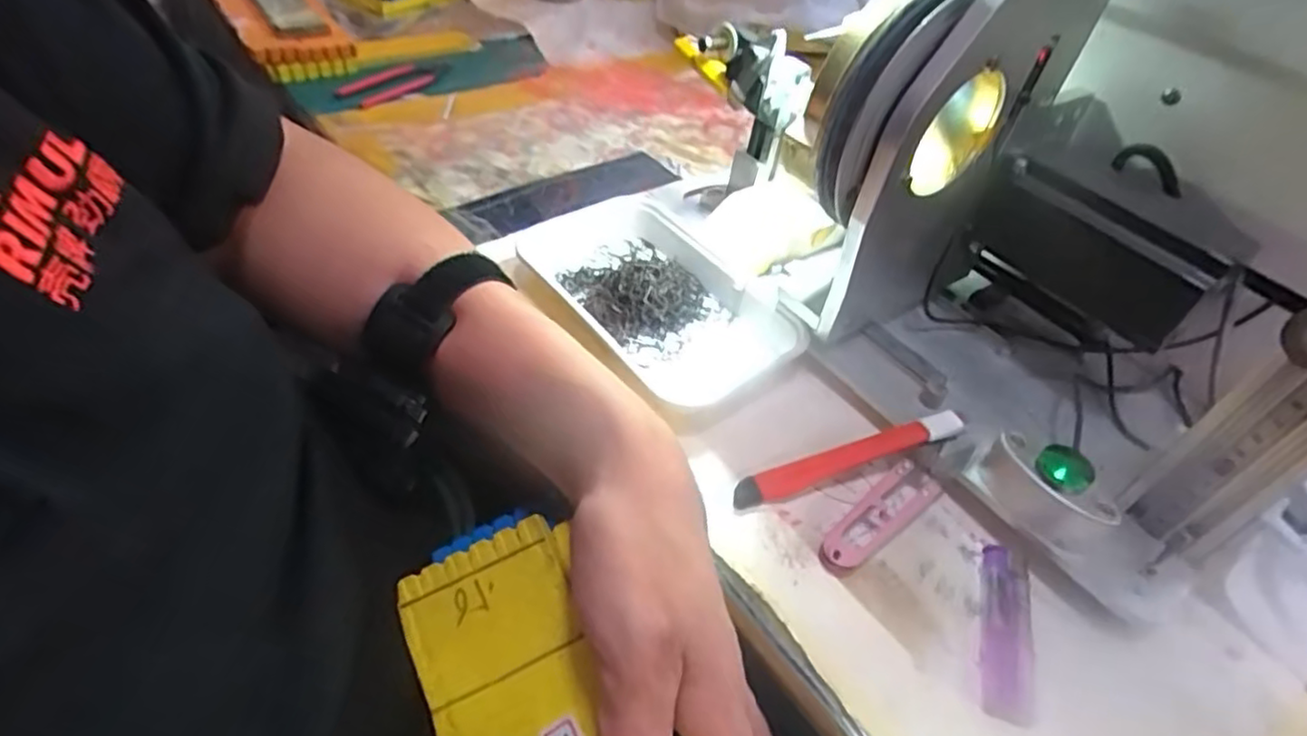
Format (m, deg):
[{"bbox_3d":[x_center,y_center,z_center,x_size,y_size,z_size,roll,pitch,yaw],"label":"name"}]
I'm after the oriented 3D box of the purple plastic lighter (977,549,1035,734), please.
[{"bbox_3d":[0.151,0.112,0.290,0.021,0.009,0.073,17,46,8],"label":"purple plastic lighter"}]

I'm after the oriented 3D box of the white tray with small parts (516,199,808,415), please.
[{"bbox_3d":[0.003,-0.044,0.408,0.097,0.031,0.165,-27,55,-30],"label":"white tray with small parts"}]

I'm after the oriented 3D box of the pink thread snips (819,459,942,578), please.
[{"bbox_3d":[0.106,0.068,0.319,0.075,0.011,0.022,-26,55,-29],"label":"pink thread snips"}]

